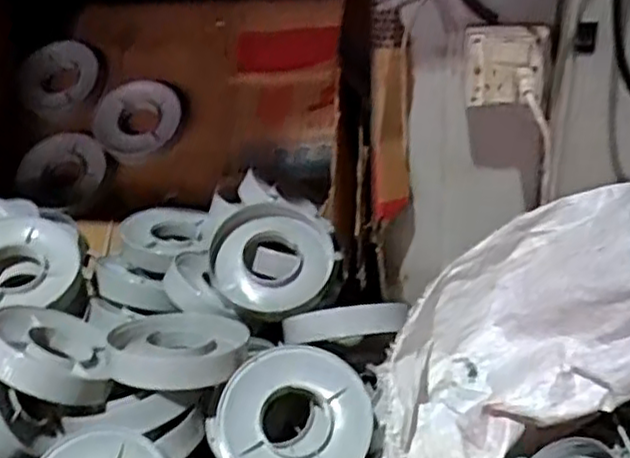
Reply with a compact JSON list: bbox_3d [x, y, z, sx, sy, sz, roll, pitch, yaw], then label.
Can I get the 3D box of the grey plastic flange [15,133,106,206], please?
[{"bbox_3d":[-0.452,-0.108,1.260,0.179,0.138,0.041,5,30,14],"label":"grey plastic flange"}]

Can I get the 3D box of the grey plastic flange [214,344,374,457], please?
[{"bbox_3d":[-0.022,0.206,0.739,0.161,0.052,0.158,-1,60,1],"label":"grey plastic flange"}]

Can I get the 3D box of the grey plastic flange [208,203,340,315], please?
[{"bbox_3d":[-0.056,0.039,0.915,0.155,0.031,0.165,3,62,-6],"label":"grey plastic flange"}]

